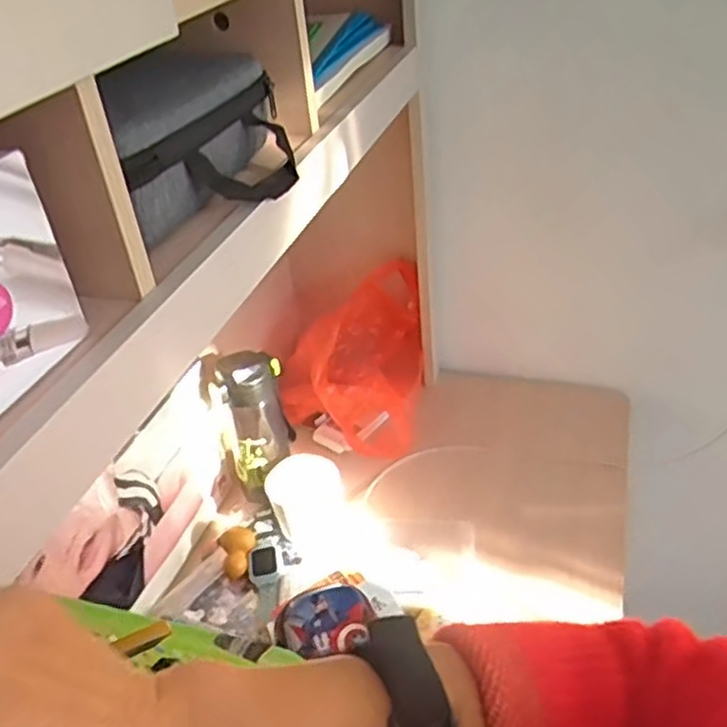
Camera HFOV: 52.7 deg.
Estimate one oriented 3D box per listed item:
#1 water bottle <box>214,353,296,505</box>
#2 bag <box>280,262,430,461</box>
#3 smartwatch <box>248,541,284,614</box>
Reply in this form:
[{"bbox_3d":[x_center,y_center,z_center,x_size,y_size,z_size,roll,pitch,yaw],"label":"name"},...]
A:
[{"bbox_3d":[-0.130,0.080,0.944,0.076,0.178,0.081,-13,36,-10],"label":"water bottle"},{"bbox_3d":[-0.020,-0.003,1.082,0.197,0.176,0.222,3,36,13],"label":"bag"},{"bbox_3d":[-0.116,0.255,0.881,0.038,0.020,0.092,-12,52,-8],"label":"smartwatch"}]

